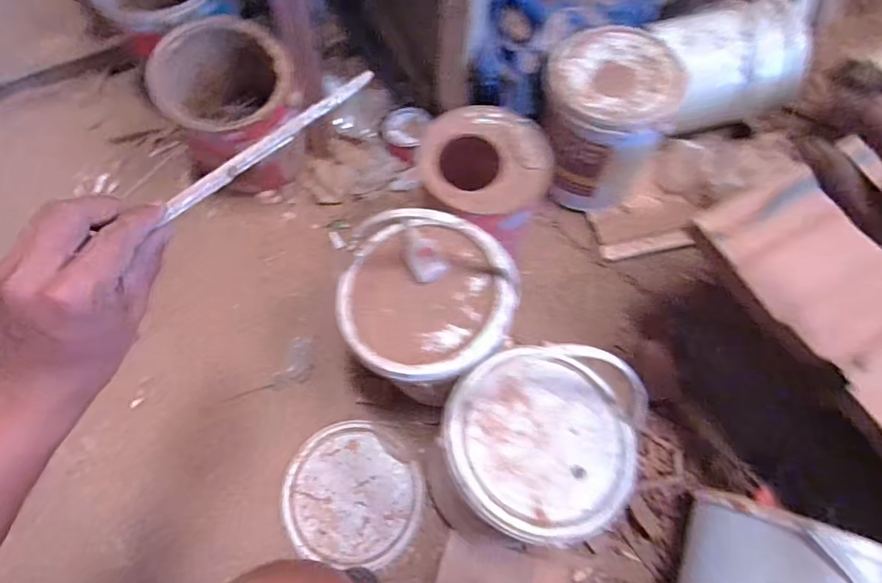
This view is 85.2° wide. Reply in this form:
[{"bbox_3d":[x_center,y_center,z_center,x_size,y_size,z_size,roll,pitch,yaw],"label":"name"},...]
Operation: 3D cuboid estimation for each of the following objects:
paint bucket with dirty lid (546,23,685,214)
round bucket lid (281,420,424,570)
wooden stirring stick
[{"bbox_3d":[0.232,-0.246,0.713,0.179,0.197,0.180,18,68,6],"label":"paint bucket with dirty lid"},{"bbox_3d":[-0.111,0.254,0.609,0.168,0.021,0.162,3,68,0],"label":"round bucket lid"},{"bbox_3d":[-0.116,-0.104,0.333,0.163,0.011,0.011,-36,73,-5],"label":"wooden stirring stick"}]

